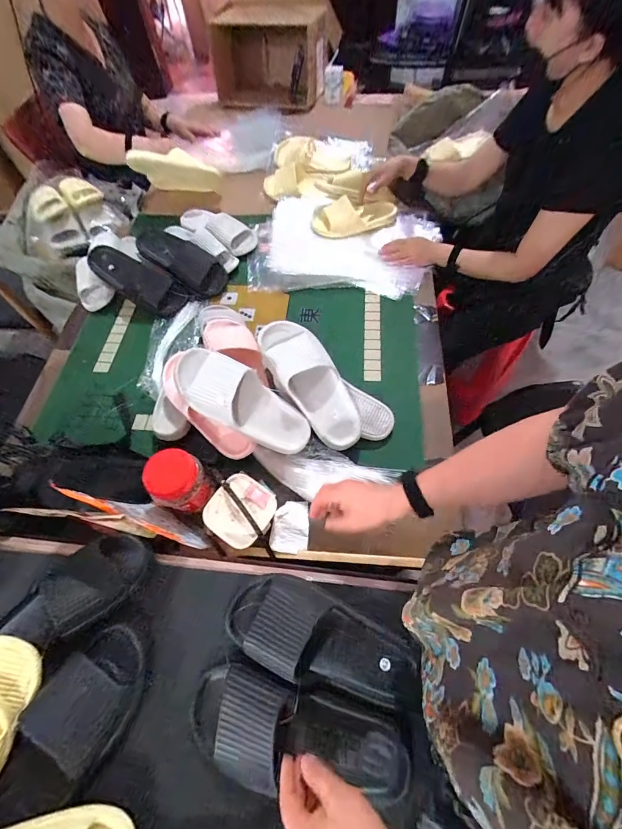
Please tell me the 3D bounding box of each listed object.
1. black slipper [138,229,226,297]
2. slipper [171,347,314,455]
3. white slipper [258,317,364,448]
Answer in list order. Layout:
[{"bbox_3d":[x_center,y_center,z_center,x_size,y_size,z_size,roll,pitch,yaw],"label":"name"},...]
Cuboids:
[{"bbox_3d":[-0.351,-0.417,0.955,0.262,0.059,0.109,30,65,-5],"label":"black slipper"},{"bbox_3d":[-0.126,-0.023,0.662,0.282,0.066,0.107,33,65,-8],"label":"slipper"},{"bbox_3d":[0.006,-0.063,0.694,0.106,0.058,0.281,-35,93,-15],"label":"white slipper"}]

